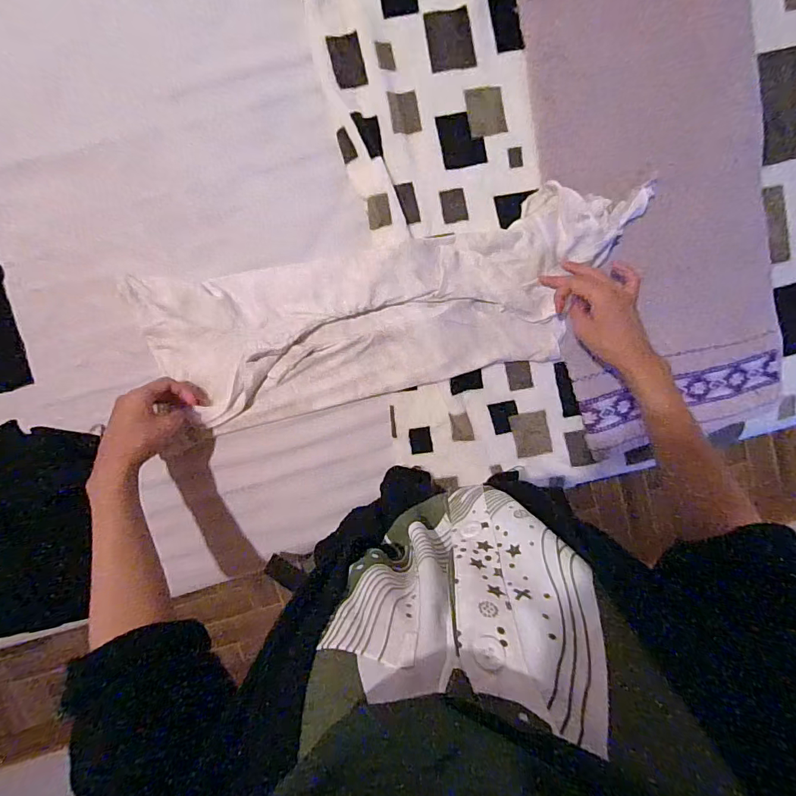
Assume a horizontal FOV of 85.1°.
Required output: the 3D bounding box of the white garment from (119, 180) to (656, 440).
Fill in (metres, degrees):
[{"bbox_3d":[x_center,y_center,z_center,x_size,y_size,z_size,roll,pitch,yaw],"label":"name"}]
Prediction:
[{"bbox_3d":[-0.004,-0.099,0.509,0.560,0.031,0.182,-14,99,1],"label":"white garment"}]

